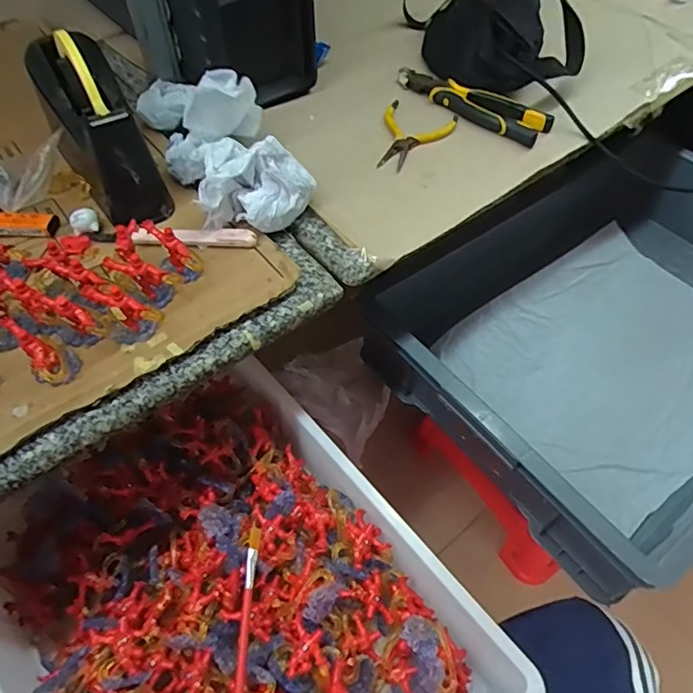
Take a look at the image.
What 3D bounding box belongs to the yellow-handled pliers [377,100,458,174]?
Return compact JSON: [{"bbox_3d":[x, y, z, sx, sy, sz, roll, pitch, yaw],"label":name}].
[{"bbox_3d":[0.074,-0.231,0.595,0.080,0.007,0.121,14,54,9],"label":"yellow-handled pliers"}]

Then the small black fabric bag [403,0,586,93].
[{"bbox_3d":[0.190,-0.418,0.670,0.172,0.109,0.264,-7,54,-6],"label":"small black fabric bag"}]

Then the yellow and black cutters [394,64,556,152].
[{"bbox_3d":[0.148,-0.291,0.636,0.063,0.013,0.193,-36,62,-25],"label":"yellow and black cutters"}]

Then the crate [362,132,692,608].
[{"bbox_3d":[0.378,-0.039,0.708,0.616,0.142,0.386,-33,61,-23],"label":"crate"}]

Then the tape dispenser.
[{"bbox_3d":[-0.226,-0.196,0.498,0.068,0.120,0.174,-26,58,-19],"label":"tape dispenser"}]

